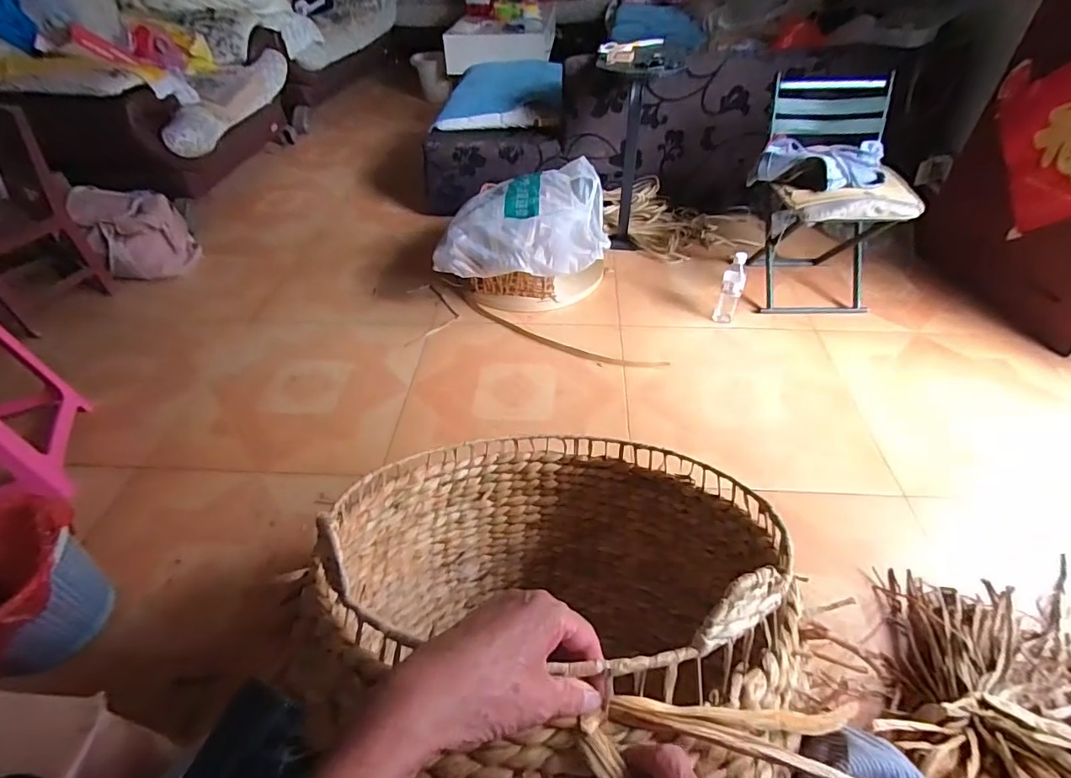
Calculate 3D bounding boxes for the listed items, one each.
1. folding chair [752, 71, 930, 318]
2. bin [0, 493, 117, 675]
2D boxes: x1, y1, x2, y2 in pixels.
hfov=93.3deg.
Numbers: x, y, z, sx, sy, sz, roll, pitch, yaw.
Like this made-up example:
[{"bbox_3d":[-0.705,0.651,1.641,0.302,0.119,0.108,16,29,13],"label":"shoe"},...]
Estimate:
[{"bbox_3d":[0.881,-0.606,1.604,0.403,0.546,0.554,-1,45,0],"label":"folding chair"},{"bbox_3d":[-0.903,0.360,0.879,0.254,0.217,0.238,-31,52,-26],"label":"bin"}]

